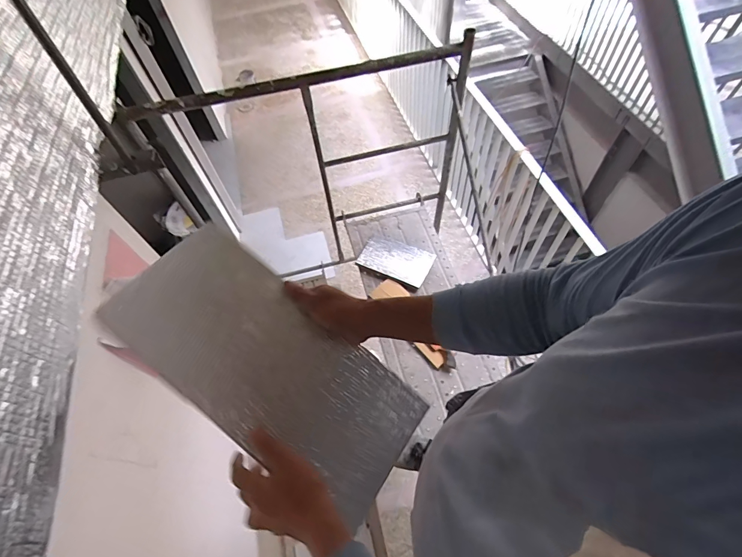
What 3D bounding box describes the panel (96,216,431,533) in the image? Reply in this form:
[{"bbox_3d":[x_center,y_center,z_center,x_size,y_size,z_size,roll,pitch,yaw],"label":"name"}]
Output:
[{"bbox_3d":[-0.131,0.114,0.515,0.424,0.025,0.196,38,66,-1],"label":"panel"}]

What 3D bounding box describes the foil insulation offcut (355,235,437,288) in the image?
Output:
[{"bbox_3d":[0.109,-0.086,1.687,0.318,0.031,0.202,20,62,16],"label":"foil insulation offcut"}]

